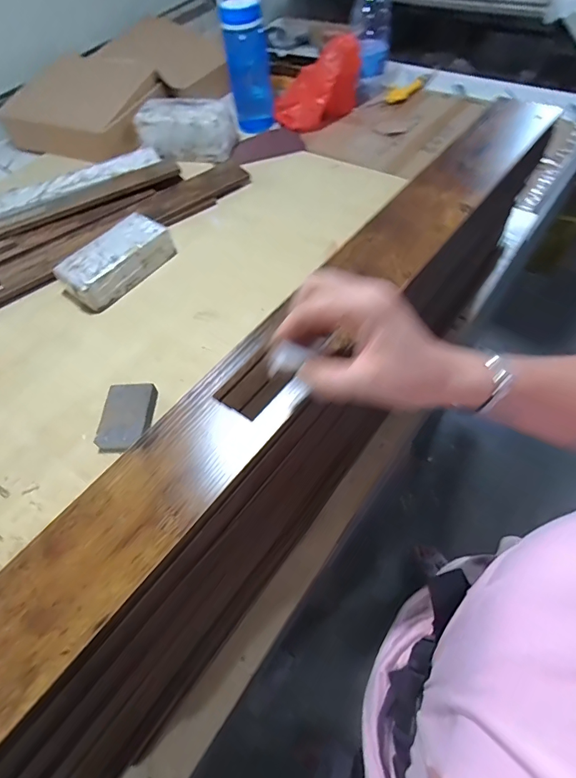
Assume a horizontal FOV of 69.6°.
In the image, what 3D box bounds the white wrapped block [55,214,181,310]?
[{"bbox_3d":[-0.321,-0.243,0.784,0.104,0.059,0.207,37,68,26],"label":"white wrapped block"}]

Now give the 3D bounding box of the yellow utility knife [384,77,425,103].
[{"bbox_3d":[0.323,-0.806,1.100,0.161,0.023,0.036,-42,63,-19],"label":"yellow utility knife"}]

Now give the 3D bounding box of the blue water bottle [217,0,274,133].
[{"bbox_3d":[-0.096,-0.780,0.989,0.099,0.276,0.087,-6,58,2],"label":"blue water bottle"}]

